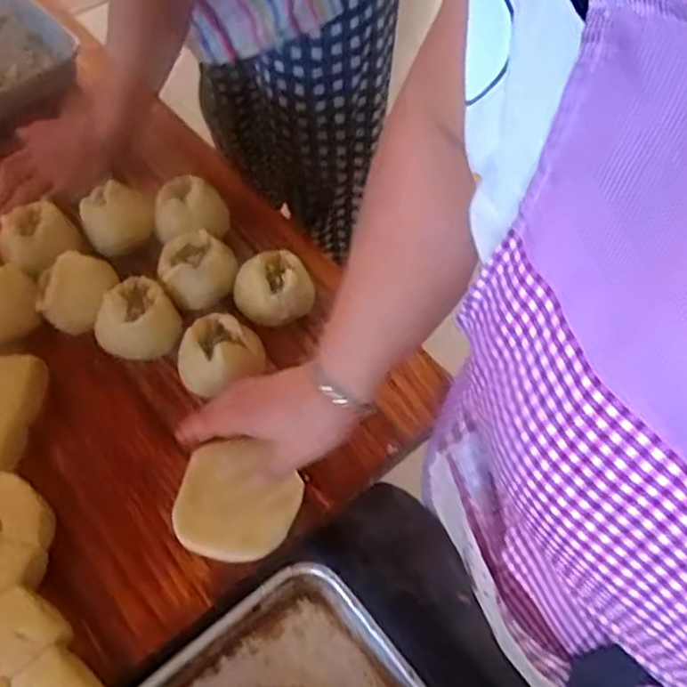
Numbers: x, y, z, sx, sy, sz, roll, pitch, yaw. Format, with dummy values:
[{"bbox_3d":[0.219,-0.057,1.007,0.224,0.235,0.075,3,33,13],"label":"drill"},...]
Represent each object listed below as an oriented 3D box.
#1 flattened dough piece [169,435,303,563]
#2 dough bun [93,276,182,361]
[{"bbox_3d":[-0.089,0.131,0.566,0.097,0.020,0.091,-1,60,2],"label":"flattened dough piece"},{"bbox_3d":[-0.194,-0.016,0.646,0.072,0.065,0.061,-33,64,-15],"label":"dough bun"}]

